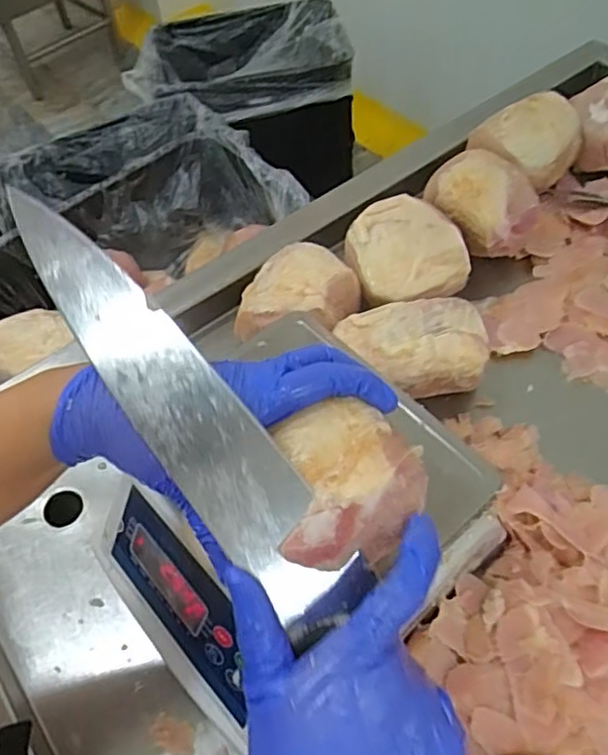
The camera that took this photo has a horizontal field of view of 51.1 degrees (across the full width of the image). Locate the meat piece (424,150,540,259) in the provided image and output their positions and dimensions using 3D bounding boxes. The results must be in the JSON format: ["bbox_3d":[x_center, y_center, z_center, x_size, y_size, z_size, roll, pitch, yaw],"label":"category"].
[{"bbox_3d":[0.192,-0.190,0.692,0.116,0.072,0.110,1,55,5],"label":"meat piece"}]

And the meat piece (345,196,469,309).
[{"bbox_3d":[0.105,-0.127,0.671,0.114,0.052,0.115,-1,79,5],"label":"meat piece"}]

